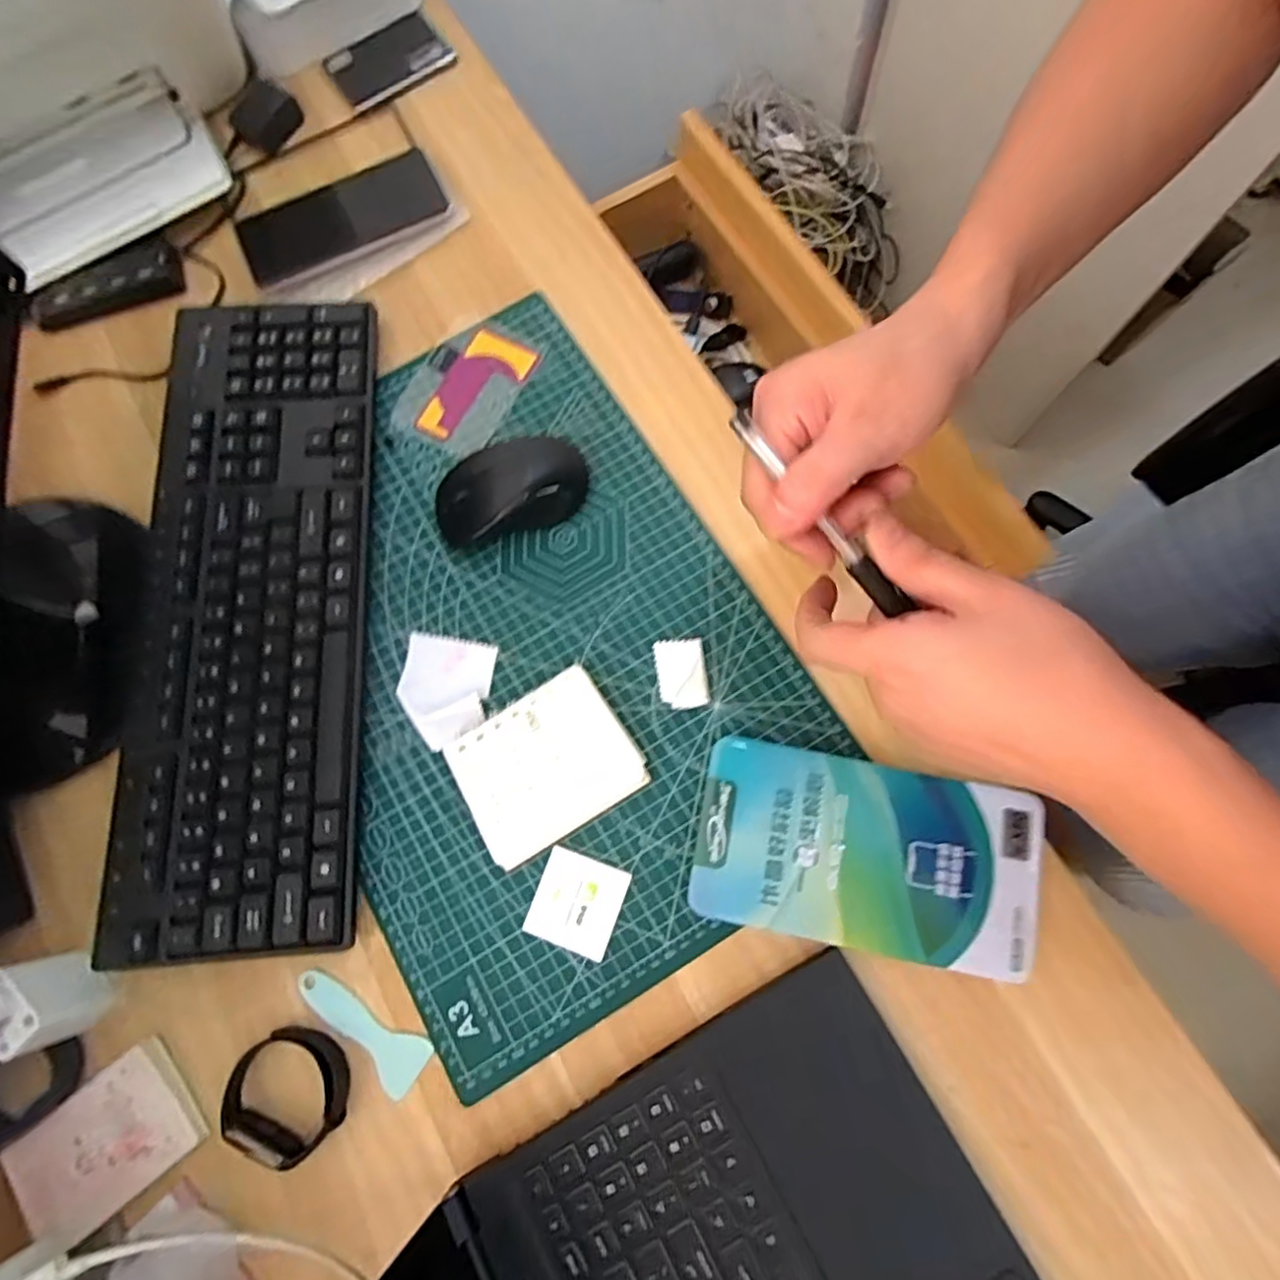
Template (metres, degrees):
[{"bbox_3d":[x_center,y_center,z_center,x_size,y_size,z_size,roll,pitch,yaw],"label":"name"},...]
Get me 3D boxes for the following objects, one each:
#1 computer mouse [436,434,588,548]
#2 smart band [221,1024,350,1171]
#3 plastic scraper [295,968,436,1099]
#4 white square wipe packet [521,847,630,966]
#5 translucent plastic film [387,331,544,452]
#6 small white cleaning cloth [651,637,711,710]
[{"bbox_3d":[-0.087,-0.104,0.436,0.104,0.032,0.060,-28,75,-4],"label":"computer mouse"},{"bbox_3d":[-0.195,0.252,0.362,0.065,0.016,0.062,-1,75,4],"label":"smart band"},{"bbox_3d":[-0.160,0.220,0.376,0.087,0.004,0.029,32,70,13],"label":"plastic scraper"},{"bbox_3d":[-0.037,0.153,0.383,0.049,0.004,0.051,19,80,6],"label":"white square wipe packet"},{"bbox_3d":[-0.130,-0.185,0.479,0.079,0.004,0.096,24,78,8],"label":"translucent plastic film"},{"bbox_3d":[0.026,0.020,0.411,0.030,0.011,0.043,-9,75,2],"label":"small white cleaning cloth"}]

